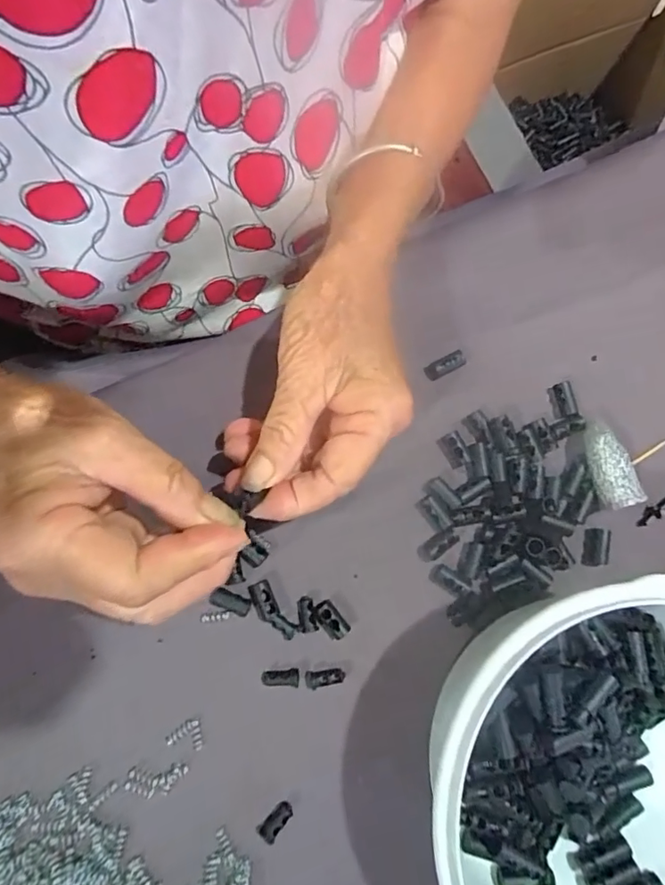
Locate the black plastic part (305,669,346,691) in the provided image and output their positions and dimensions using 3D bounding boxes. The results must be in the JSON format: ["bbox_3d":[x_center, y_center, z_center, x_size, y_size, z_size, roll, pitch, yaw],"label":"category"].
[{"bbox_3d":[-0.004,0.115,0.257,0.019,0.009,0.007,-4,77,-2],"label":"black plastic part"}]

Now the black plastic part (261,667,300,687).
[{"bbox_3d":[-0.025,0.115,0.256,0.018,0.010,0.009,-5,77,-3],"label":"black plastic part"}]

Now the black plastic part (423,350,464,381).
[{"bbox_3d":[0.061,-0.042,0.285,0.022,0.004,0.009,-28,79,-7],"label":"black plastic part"}]

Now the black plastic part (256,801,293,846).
[{"bbox_3d":[-0.026,0.175,0.241,0.009,0.007,0.019,42,79,8],"label":"black plastic part"}]

